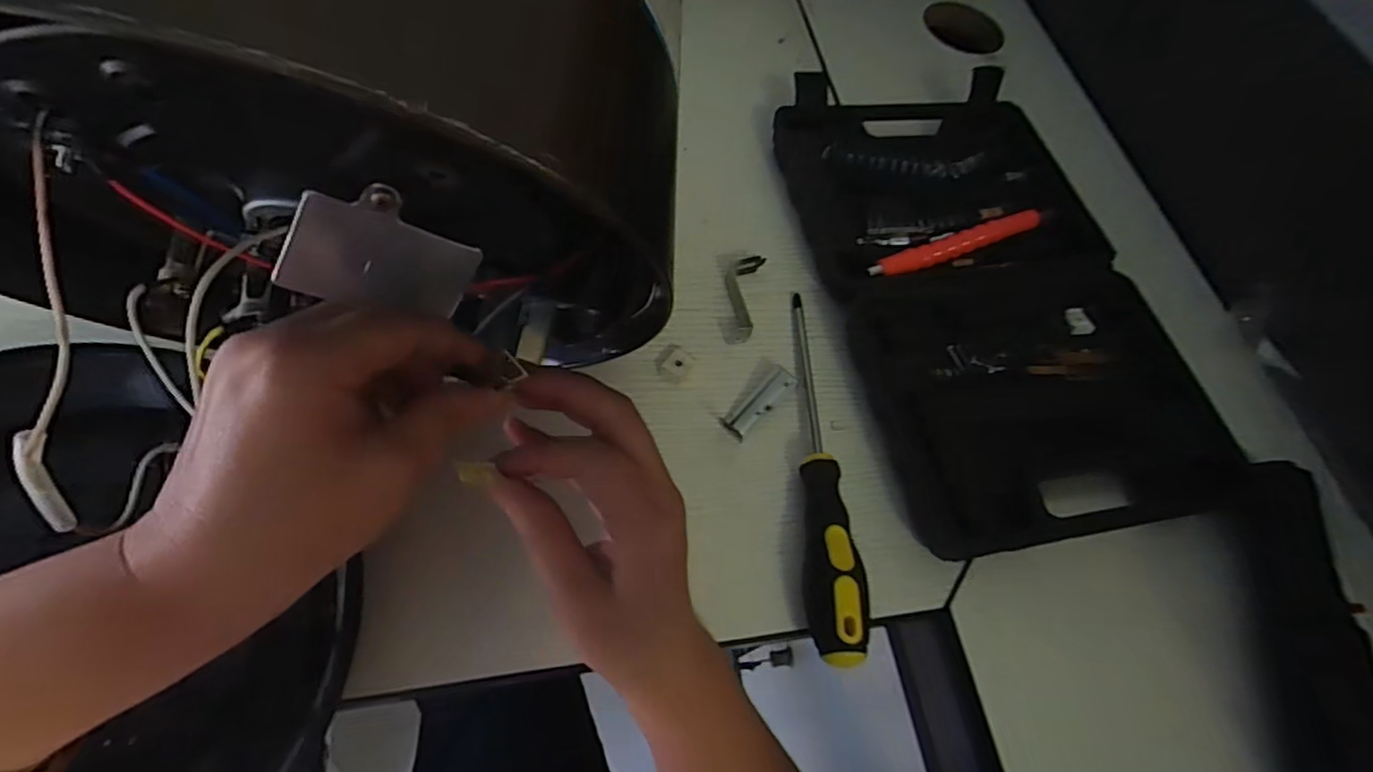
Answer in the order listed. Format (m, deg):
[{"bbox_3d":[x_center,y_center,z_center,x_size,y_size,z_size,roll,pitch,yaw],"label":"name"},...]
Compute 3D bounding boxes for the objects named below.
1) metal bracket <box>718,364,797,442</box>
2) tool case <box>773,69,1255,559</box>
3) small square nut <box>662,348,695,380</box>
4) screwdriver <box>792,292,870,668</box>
[{"bbox_3d":[0.042,0.010,0.373,0.054,0.013,0.018,-39,74,-25],"label":"metal bracket"},{"bbox_3d":[0.199,-0.075,0.425,0.210,0.030,0.345,-5,62,-12],"label":"tool case"},{"bbox_3d":[-0.005,-0.012,0.382,0.014,0.010,0.016,33,61,9],"label":"small square nut"},{"bbox_3d":[0.078,0.036,0.353,0.028,0.029,0.217,6,61,-6],"label":"screwdriver"}]

